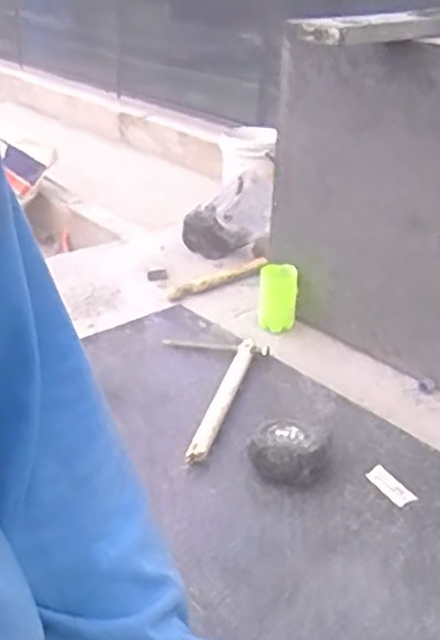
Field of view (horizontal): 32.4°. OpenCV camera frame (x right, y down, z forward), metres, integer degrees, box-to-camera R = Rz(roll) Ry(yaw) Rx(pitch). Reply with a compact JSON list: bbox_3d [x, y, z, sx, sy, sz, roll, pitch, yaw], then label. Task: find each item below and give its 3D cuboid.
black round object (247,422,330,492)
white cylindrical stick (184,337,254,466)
[{"bbox_3d":[0.075,0.143,0.808,0.079,0.045,0.070,14,29,21],"label":"black round object"},{"bbox_3d":[0.005,0.092,0.924,0.025,0.017,0.255,9,28,13],"label":"white cylindrical stick"}]

